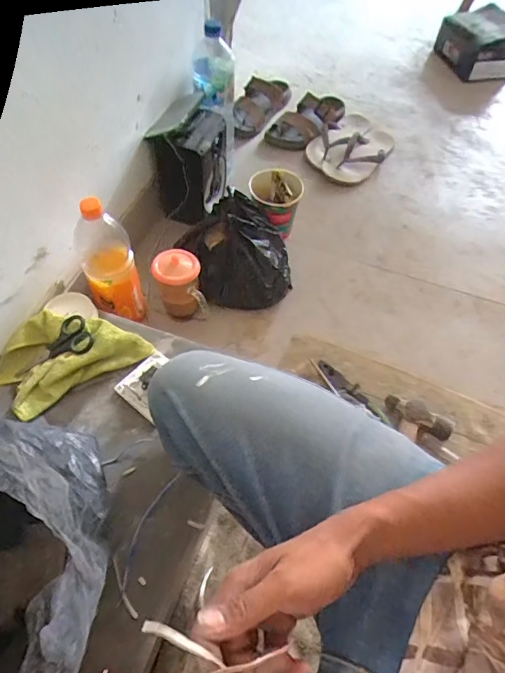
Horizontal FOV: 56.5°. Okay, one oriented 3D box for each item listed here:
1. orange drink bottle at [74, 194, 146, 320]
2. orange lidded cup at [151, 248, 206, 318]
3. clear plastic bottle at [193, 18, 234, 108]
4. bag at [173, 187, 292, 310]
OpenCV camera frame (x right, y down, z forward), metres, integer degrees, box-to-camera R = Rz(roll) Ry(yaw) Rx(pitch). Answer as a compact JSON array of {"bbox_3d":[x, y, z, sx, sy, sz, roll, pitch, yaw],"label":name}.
[{"bbox_3d":[-0.236,-0.122,0.770,0.084,0.237,0.092,-16,60,-13],"label":"orange drink bottle"},{"bbox_3d":[-0.129,-0.089,0.828,0.079,0.109,0.081,-12,59,-11],"label":"orange lidded cup"},{"bbox_3d":[-0.075,-0.530,0.908,0.078,0.130,0.086,-1,57,-4],"label":"clear plastic bottle"},{"bbox_3d":[-0.021,-0.149,0.882,0.190,0.156,0.164,-20,61,-15],"label":"bag"}]

